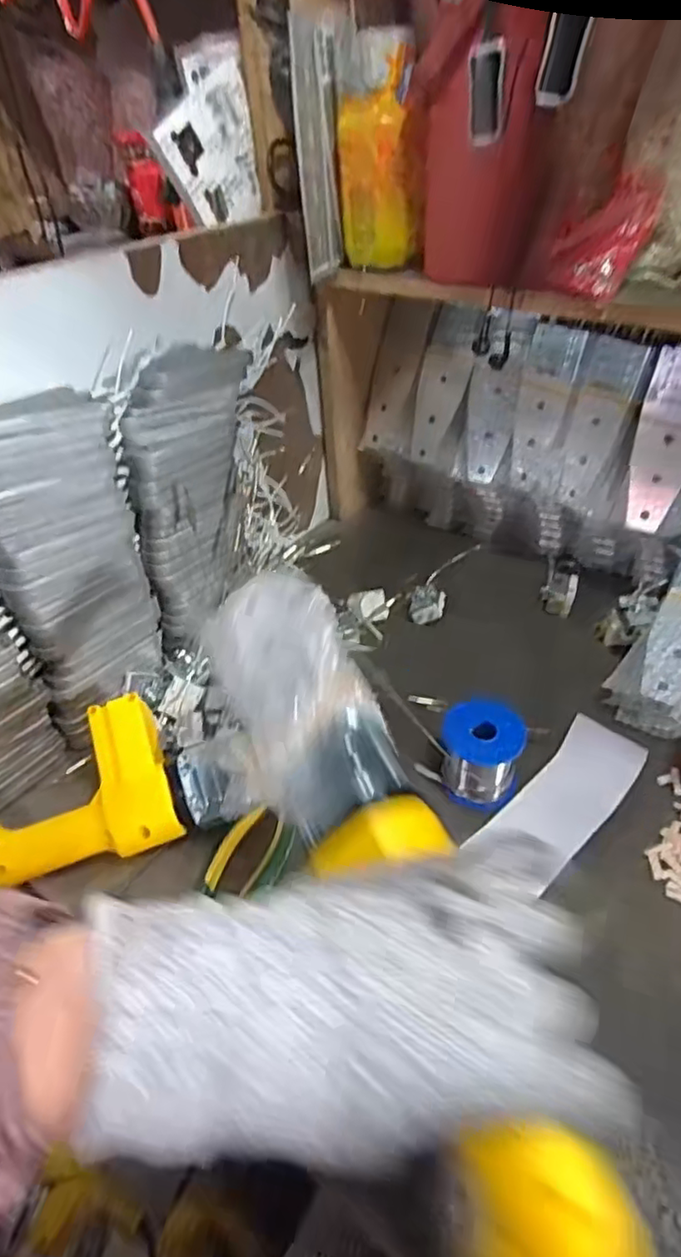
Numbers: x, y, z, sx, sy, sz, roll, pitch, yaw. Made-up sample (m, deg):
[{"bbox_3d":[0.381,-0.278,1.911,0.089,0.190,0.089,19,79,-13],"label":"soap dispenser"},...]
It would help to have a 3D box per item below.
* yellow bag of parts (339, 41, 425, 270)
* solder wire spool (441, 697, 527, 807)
[{"bbox_3d":[0.035,-0.413,0.559,0.055,0.146,0.052,-20,44,-16],"label":"yellow bag of parts"},{"bbox_3d":[0.115,0.104,0.506,0.064,0.068,0.061,-3,42,3],"label":"solder wire spool"}]

